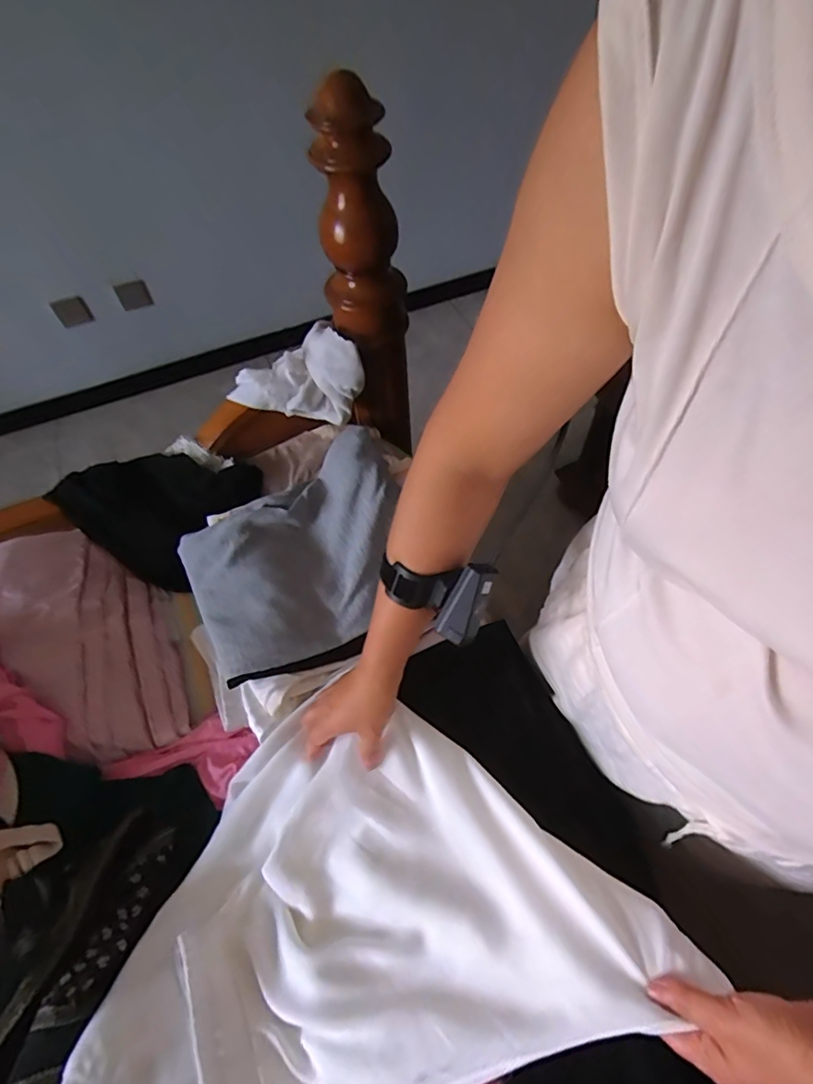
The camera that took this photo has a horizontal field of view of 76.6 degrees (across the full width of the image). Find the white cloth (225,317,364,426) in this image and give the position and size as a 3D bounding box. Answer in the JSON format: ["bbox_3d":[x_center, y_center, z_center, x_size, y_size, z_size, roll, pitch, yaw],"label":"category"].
[{"bbox_3d":[-0.178,-0.259,0.819,0.204,0.125,0.101,-17,59,-8],"label":"white cloth"}]

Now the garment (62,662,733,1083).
[{"bbox_3d":[-0.064,0.378,0.454,0.391,0.127,0.426,35,66,22],"label":"garment"}]

